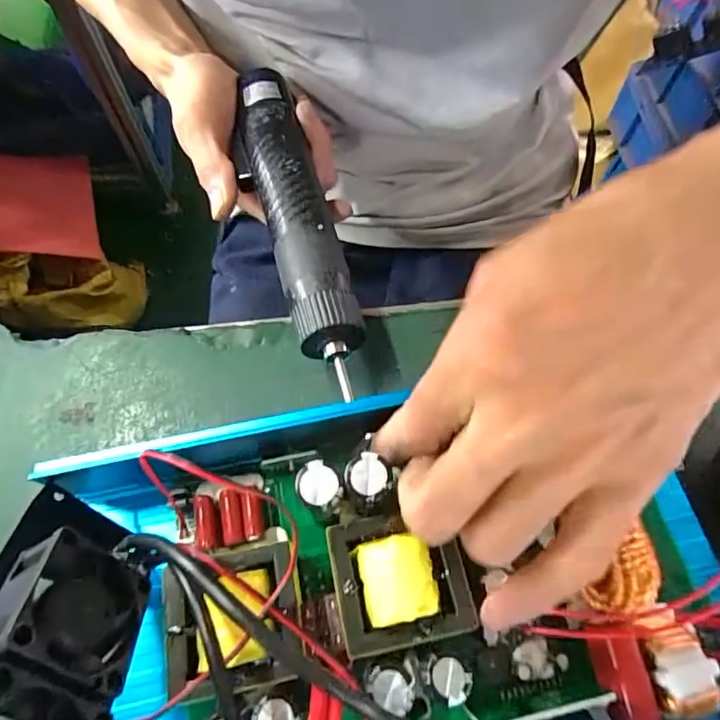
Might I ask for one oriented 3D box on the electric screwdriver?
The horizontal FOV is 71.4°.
[{"bbox_3d":[-0.036,-0.075,0.271,0.038,0.032,0.201,-15,66,-7],"label":"electric screwdriver"}]

